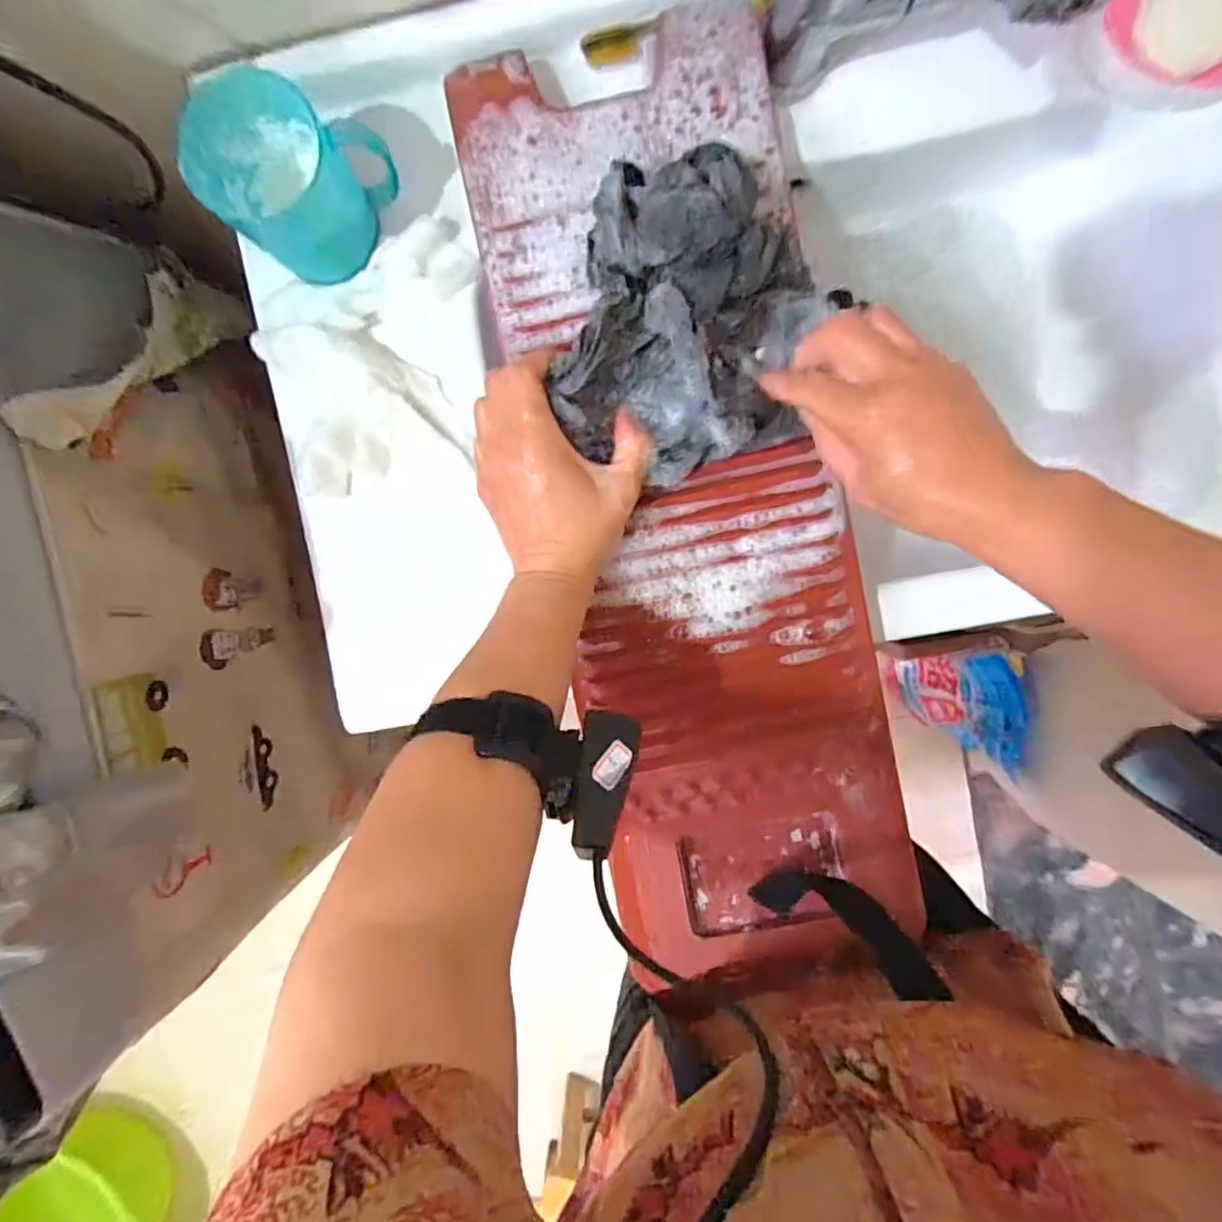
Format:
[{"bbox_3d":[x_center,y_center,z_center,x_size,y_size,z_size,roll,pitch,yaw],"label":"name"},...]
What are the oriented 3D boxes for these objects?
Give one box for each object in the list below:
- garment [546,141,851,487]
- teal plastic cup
[{"bbox_3d":[0.051,-0.169,0.372,0.145,0.045,0.175,12,95,2],"label":"garment"},{"bbox_3d":[-0.197,-0.268,0.394,0.077,0.086,0.089,34,95,0],"label":"teal plastic cup"}]

